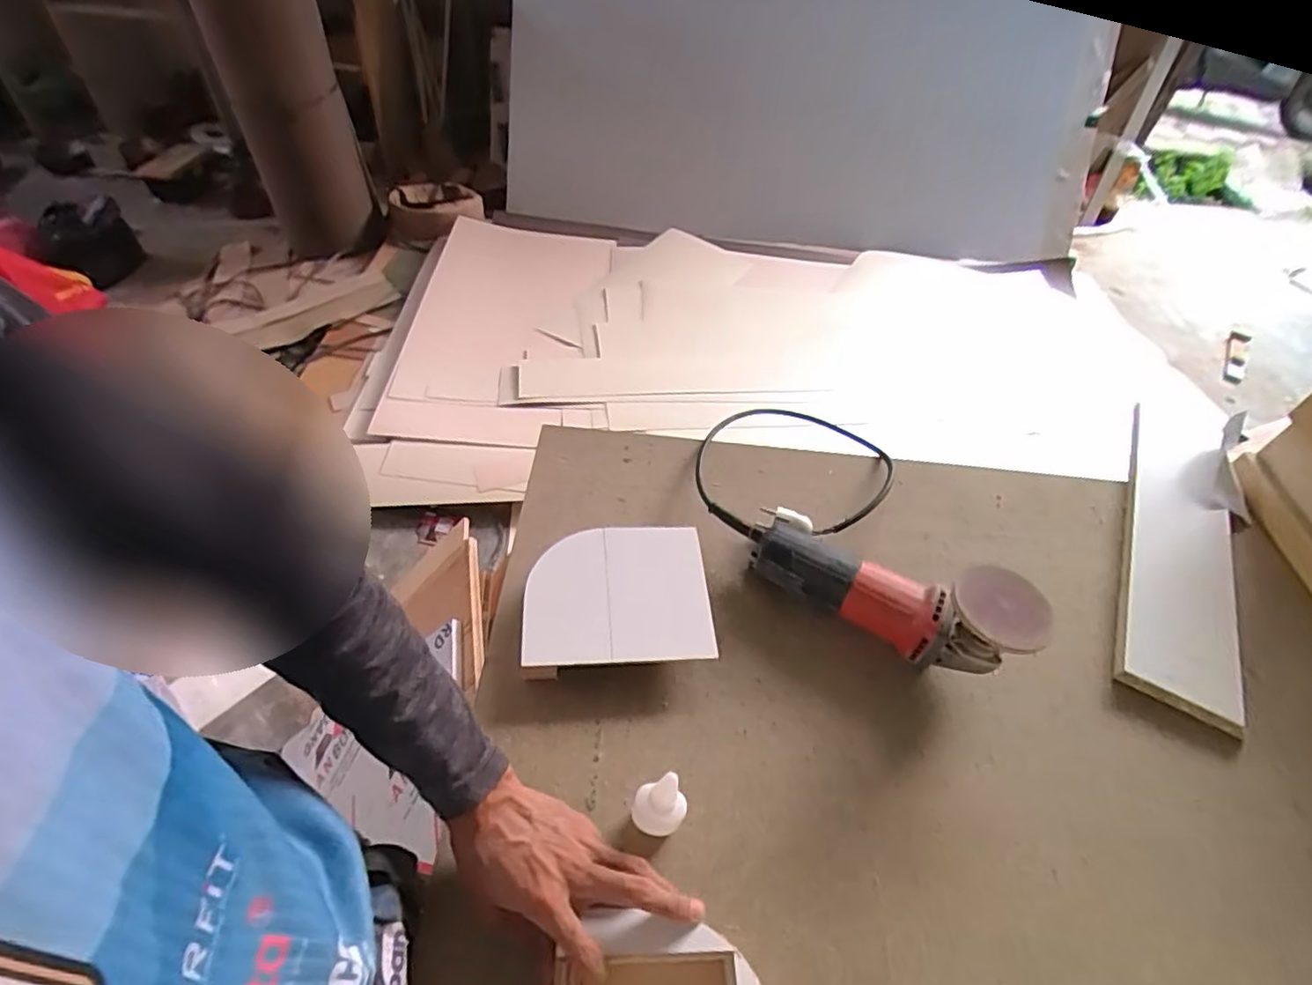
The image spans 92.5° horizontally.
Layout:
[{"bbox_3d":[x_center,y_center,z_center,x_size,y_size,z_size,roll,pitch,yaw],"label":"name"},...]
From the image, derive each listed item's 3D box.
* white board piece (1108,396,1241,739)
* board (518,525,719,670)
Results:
[{"bbox_3d":[0.597,0.047,0.719,0.106,0.016,0.446,20,55,19],"label":"white board piece"},{"bbox_3d":[-0.038,0.097,0.615,0.173,0.014,0.146,-2,45,-4],"label":"board"}]

